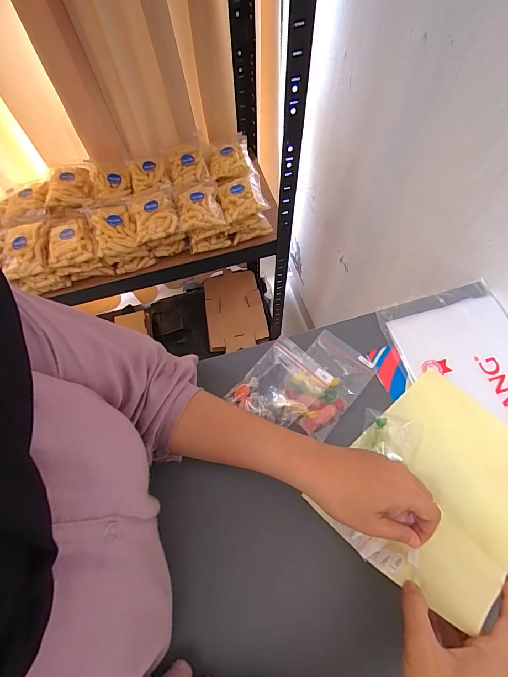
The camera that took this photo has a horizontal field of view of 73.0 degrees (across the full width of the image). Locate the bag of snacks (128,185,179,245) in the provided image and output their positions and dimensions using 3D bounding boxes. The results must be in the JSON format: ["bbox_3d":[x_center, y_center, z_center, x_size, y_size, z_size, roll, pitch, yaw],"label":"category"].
[{"bbox_3d":[-0.198,-0.253,0.669,0.083,0.029,0.132,-19,66,-7],"label":"bag of snacks"}]

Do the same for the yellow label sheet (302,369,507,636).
[{"bbox_3d":[0.187,0.138,0.320,0.211,0.060,0.167,-37,70,-15],"label":"yellow label sheet"}]

